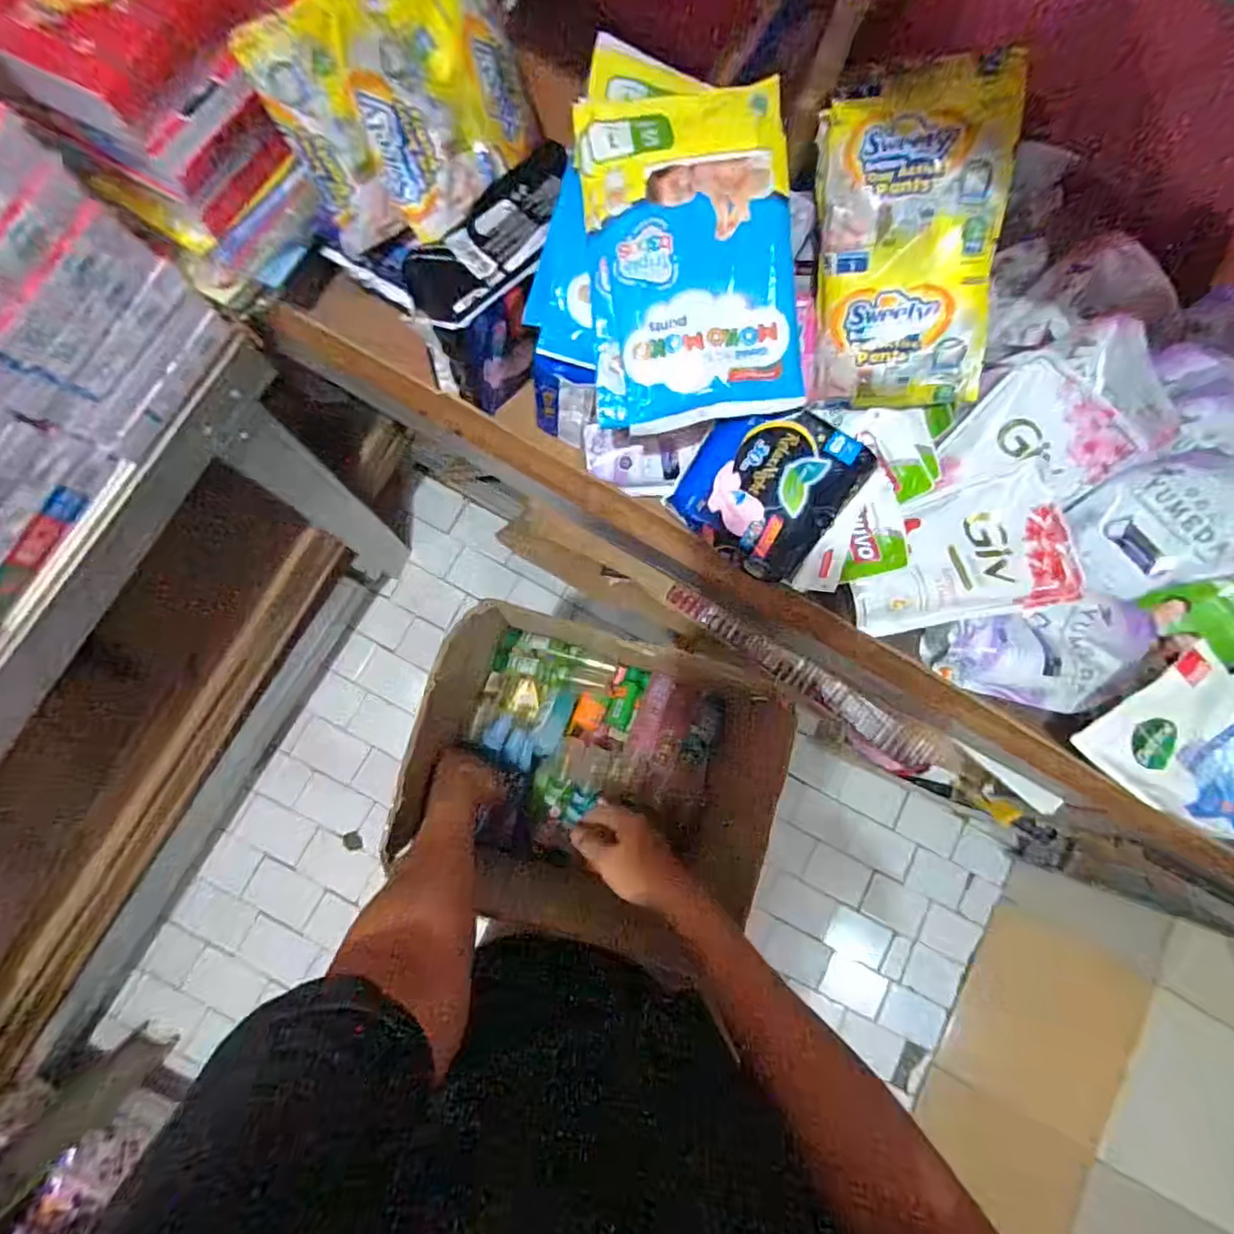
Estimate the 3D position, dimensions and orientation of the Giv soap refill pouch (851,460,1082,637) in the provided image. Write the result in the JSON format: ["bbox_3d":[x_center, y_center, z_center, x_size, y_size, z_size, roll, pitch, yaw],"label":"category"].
[{"bbox_3d":[0.313,-0.055,0.552,0.189,0.025,0.123,-16,89,6],"label":"Giv soap refill pouch"}]

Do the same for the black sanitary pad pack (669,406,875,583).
[{"bbox_3d":[0.124,-0.109,0.496,0.123,0.034,0.125,35,95,10],"label":"black sanitary pad pack"}]

